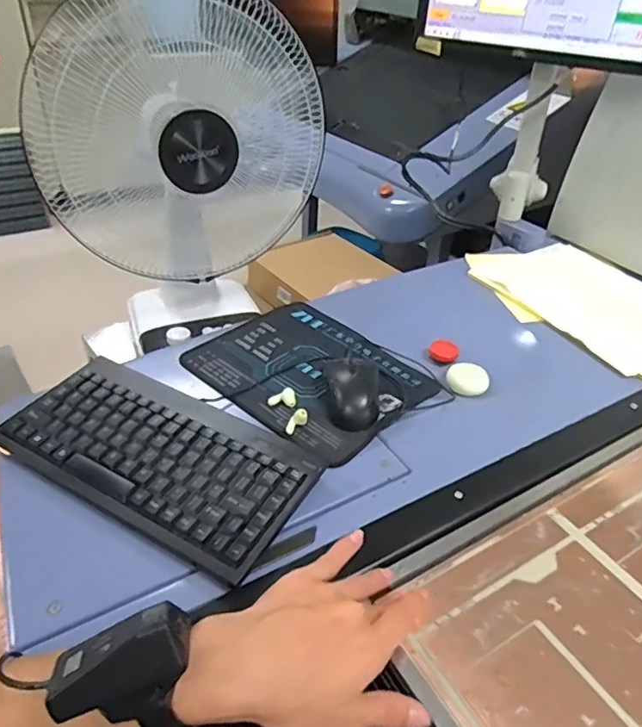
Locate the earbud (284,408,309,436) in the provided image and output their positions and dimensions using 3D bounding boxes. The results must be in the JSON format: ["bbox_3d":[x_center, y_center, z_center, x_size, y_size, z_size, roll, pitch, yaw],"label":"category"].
[{"bbox_3d":[-0.028,0.058,0.580,0.027,0.018,0.020,-34,54,-31],"label":"earbud"}]

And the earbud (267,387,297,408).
[{"bbox_3d":[-0.042,0.038,0.618,0.031,0.013,0.022,7,37,4],"label":"earbud"}]

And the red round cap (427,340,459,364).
[{"bbox_3d":[0.166,-0.016,0.757,0.039,0.012,0.037,3,37,-2],"label":"red round cap"}]

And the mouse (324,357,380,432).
[{"bbox_3d":[0.036,0.030,0.615,0.055,0.033,0.098,0,37,-5],"label":"mouse"}]

